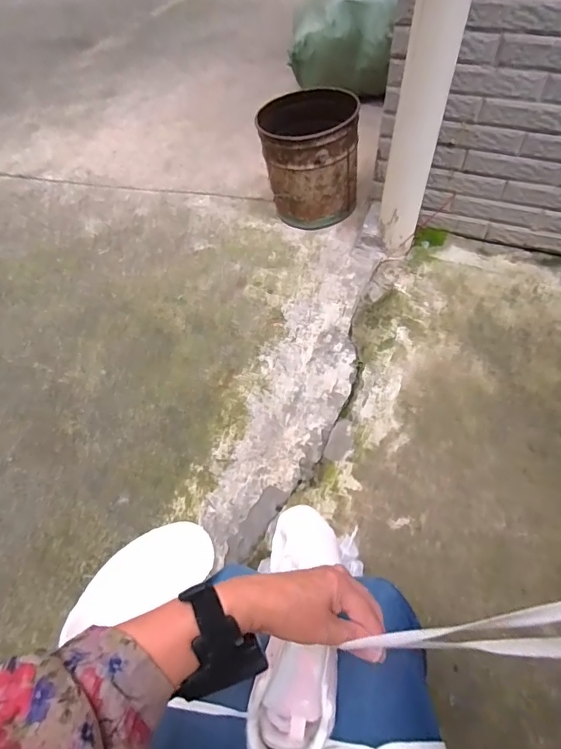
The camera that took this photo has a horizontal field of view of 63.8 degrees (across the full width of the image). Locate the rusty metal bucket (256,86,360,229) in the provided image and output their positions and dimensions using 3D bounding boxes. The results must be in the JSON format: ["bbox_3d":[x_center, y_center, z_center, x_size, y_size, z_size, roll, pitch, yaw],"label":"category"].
[{"bbox_3d":[0.094,-0.689,1.473,0.289,0.330,0.310,-2,53,2],"label":"rusty metal bucket"}]

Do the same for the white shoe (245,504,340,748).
[{"bbox_3d":[0.022,0.294,0.536,0.089,0.086,0.286,4,56,6],"label":"white shoe"}]

